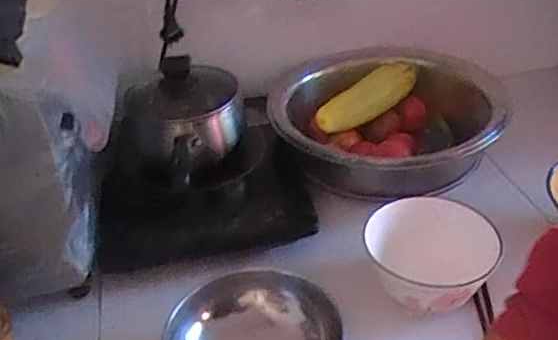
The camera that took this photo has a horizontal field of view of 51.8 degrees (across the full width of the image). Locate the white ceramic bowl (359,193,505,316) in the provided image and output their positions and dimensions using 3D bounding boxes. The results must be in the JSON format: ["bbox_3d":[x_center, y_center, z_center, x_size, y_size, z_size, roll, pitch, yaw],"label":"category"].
[{"bbox_3d":[0.178,0.099,0.687,0.132,0.073,0.134,-3,34,2],"label":"white ceramic bowl"}]

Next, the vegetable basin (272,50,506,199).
[{"bbox_3d":[0.176,-0.072,0.904,0.339,0.120,0.351,-3,34,2],"label":"vegetable basin"}]

